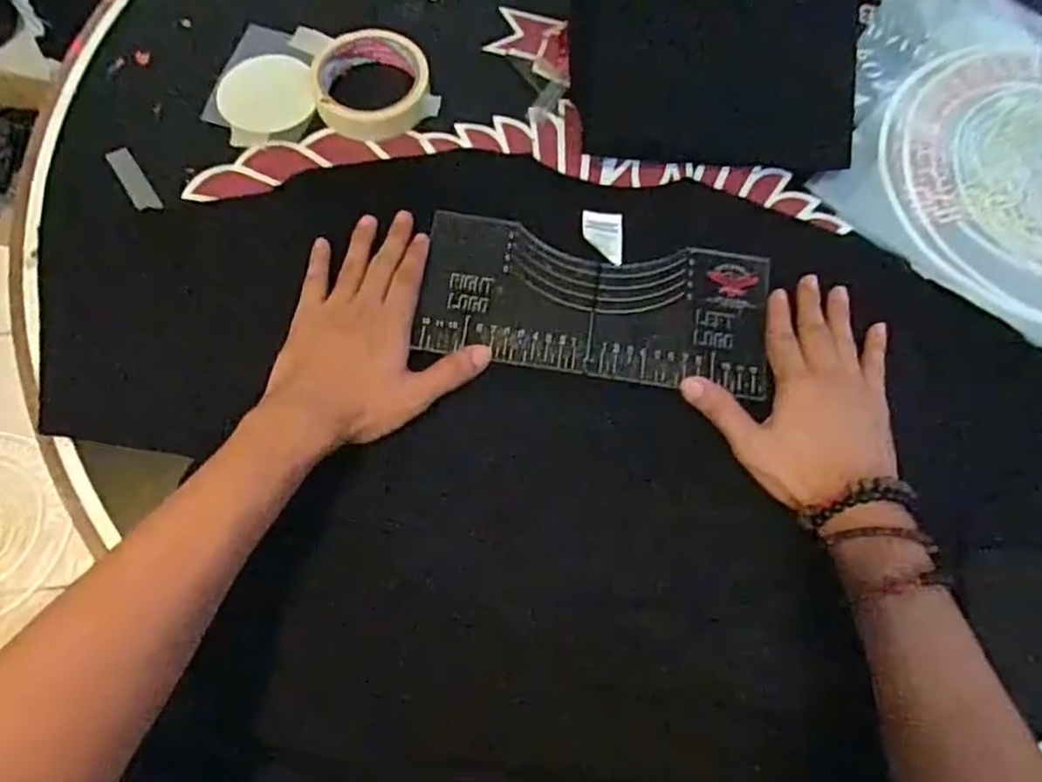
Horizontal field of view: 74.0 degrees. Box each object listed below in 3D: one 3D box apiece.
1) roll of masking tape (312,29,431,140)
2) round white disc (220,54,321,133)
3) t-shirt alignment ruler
[{"bbox_3d":[-0.123,-0.255,0.570,0.093,0.022,0.097,1,69,-2],"label":"roll of masking tape"},{"bbox_3d":[-0.205,-0.241,0.562,0.078,0.014,0.056,-13,106,-6],"label":"round white disc"},{"bbox_3d":[0.056,-0.067,0.519,0.251,0.009,0.115,8,70,0],"label":"t-shirt alignment ruler"}]

